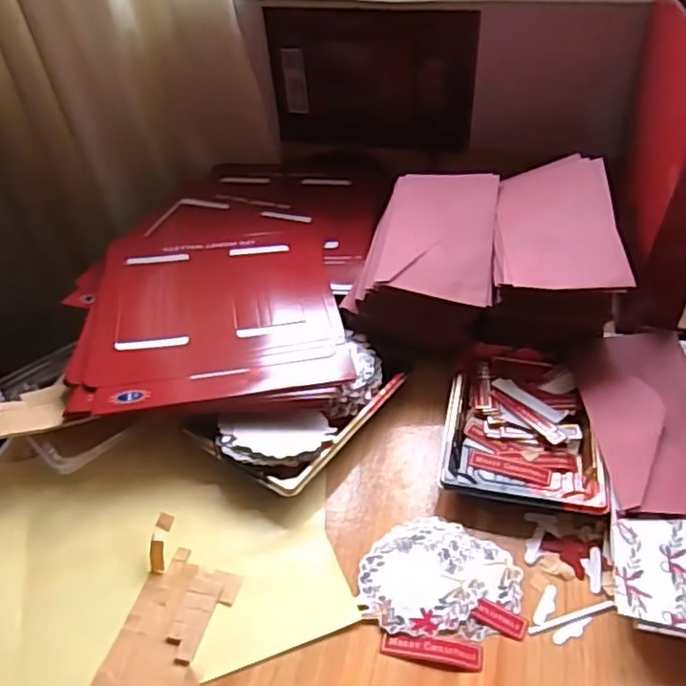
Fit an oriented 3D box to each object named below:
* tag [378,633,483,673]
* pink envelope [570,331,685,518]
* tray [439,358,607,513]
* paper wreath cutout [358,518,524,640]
[{"bbox_3d":[0.051,0.177,0.377,0.058,0.004,0.016,5,41,9],"label":"tag"},{"bbox_3d":[0.229,0.050,0.482,0.092,0.015,0.182,1,40,4],"label":"pink envelope"},{"bbox_3d":[0.134,0.065,0.499,0.107,0.024,0.153,6,41,10],"label":"tray"},{"bbox_3d":[0.061,0.146,0.415,0.097,0.004,0.080,0,40,4],"label":"paper wreath cutout"}]

